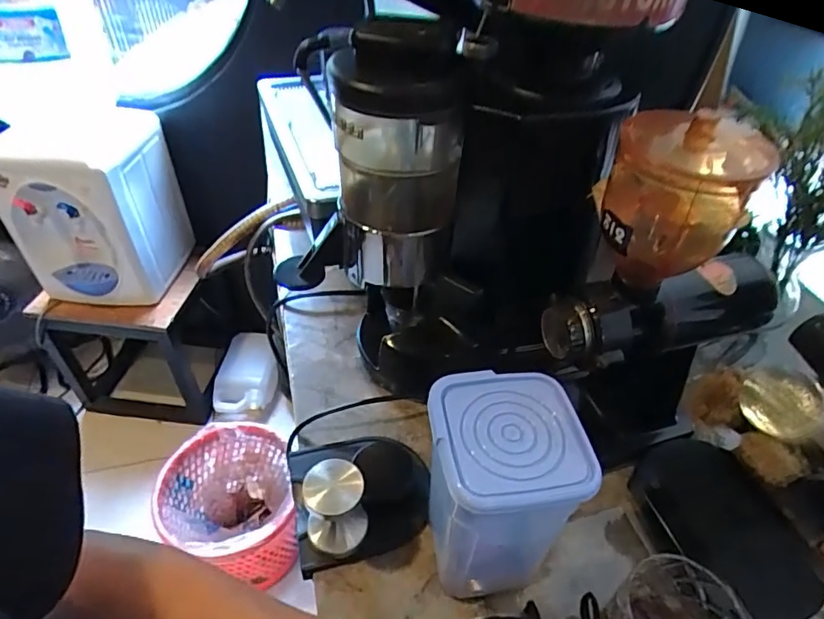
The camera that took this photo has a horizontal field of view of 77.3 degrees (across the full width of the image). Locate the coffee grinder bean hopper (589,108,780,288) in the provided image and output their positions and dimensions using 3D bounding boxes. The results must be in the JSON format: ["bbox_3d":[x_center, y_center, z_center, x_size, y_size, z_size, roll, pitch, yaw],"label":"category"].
[{"bbox_3d":[0.193,-0.084,0.399,0.089,0.129,0.100,4,43,1],"label":"coffee grinder bean hopper"}]

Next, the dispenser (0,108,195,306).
[{"bbox_3d":[-0.799,-0.258,1.344,0.306,0.394,0.316,4,43,1],"label":"dispenser"}]

